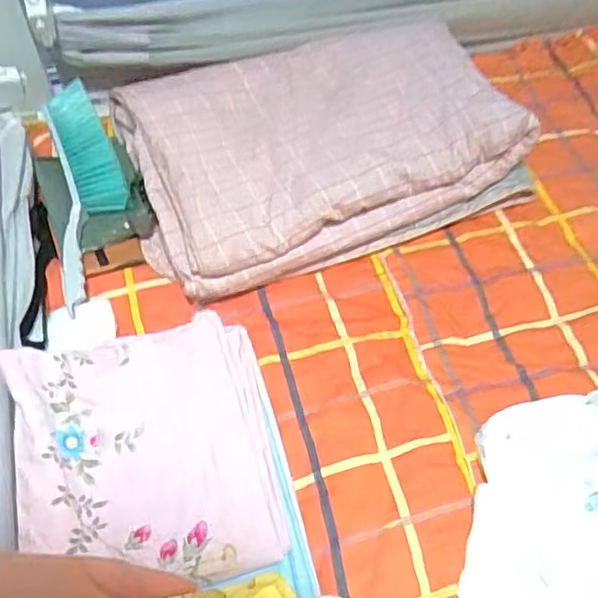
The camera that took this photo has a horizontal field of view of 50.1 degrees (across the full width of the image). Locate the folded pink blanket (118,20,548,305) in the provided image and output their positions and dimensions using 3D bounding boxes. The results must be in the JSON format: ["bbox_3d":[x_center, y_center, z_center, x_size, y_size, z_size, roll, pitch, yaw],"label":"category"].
[{"bbox_3d":[0.008,-0.223,0.860,0.485,0.104,0.335,-21,59,-12],"label":"folded pink blanket"}]

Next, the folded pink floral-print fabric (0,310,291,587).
[{"bbox_3d":[-0.155,0.154,0.649,0.245,0.031,0.266,-12,66,-12],"label":"folded pink floral-print fabric"}]

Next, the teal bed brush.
[{"bbox_3d":[-0.283,-0.141,0.851,0.101,0.035,0.329,-8,71,-5],"label":"teal bed brush"}]

